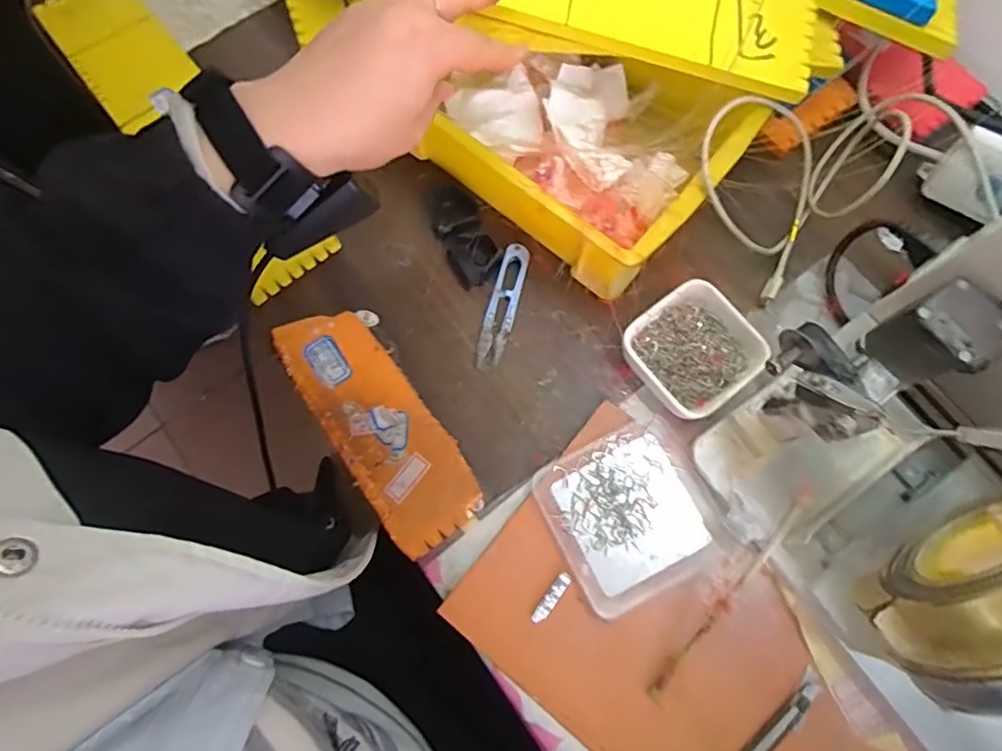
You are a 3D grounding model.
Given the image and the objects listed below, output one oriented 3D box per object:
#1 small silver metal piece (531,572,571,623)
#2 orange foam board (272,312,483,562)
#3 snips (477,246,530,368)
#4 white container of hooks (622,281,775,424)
[{"bbox_3d":[0.034,0.148,0.381,0.010,0.004,0.037,35,77,9],"label":"small silver metal piece"},{"bbox_3d":[-0.089,0.033,0.413,0.067,0.013,0.187,-36,78,-9],"label":"orange foam board"},{"bbox_3d":[0.002,-0.054,0.440,0.022,0.009,0.099,16,75,4],"label":"snips"},{"bbox_3d":[0.138,-0.017,0.419,0.085,0.032,0.081,-39,78,-10],"label":"white container of hooks"}]

